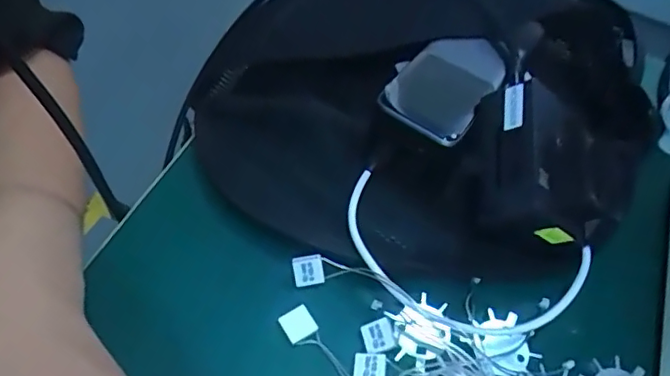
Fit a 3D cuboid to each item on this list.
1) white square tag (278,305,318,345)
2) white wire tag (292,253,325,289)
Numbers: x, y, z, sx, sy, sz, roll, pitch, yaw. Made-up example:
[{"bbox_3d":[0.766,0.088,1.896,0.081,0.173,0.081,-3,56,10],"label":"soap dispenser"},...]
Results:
[{"bbox_3d":[-0.019,0.069,0.292,0.016,0.004,0.016,-34,69,-4],"label":"white square tag"},{"bbox_3d":[-0.014,0.044,0.303,0.016,0.017,0.004,-9,16,8],"label":"white wire tag"}]

